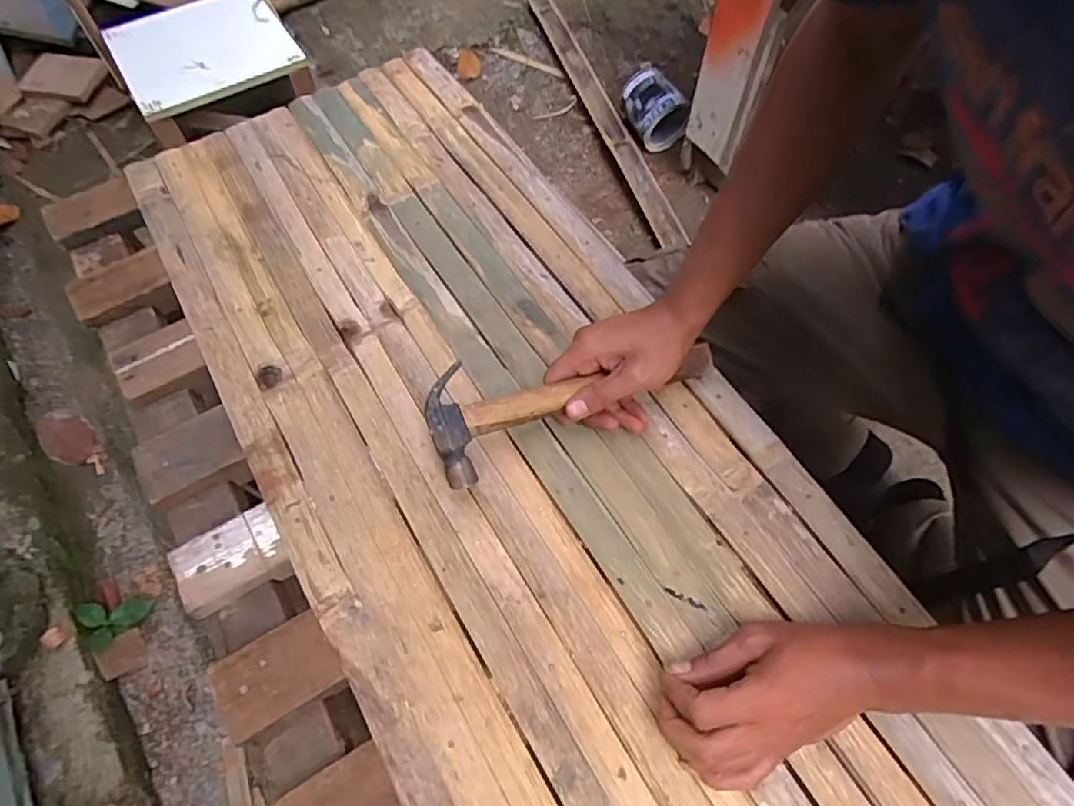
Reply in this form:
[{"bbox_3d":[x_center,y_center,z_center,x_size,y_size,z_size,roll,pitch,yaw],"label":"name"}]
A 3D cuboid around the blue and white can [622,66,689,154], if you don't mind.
[{"bbox_3d":[0.241,-0.640,1.295,0.105,0.102,0.154,-25,66,-11],"label":"blue and white can"}]

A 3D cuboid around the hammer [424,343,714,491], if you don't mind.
[{"bbox_3d":[0.035,-0.010,0.484,0.246,0.039,0.078,-17,65,-15],"label":"hammer"}]

